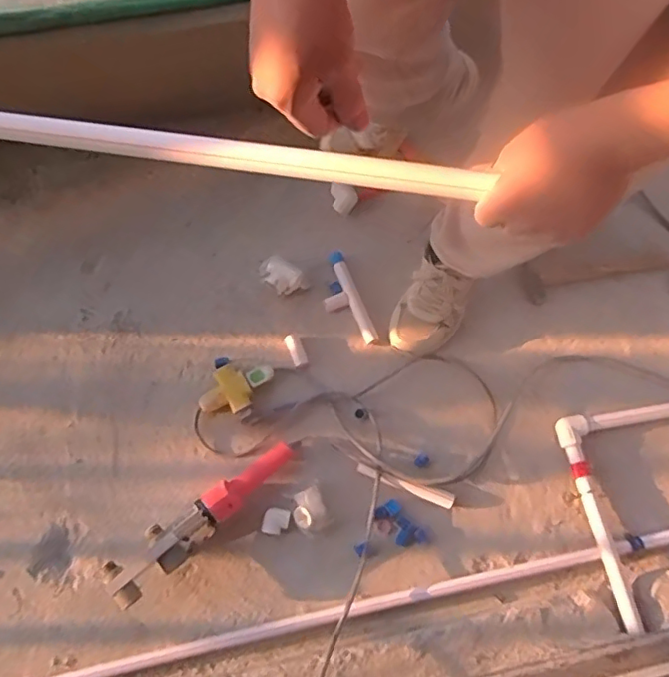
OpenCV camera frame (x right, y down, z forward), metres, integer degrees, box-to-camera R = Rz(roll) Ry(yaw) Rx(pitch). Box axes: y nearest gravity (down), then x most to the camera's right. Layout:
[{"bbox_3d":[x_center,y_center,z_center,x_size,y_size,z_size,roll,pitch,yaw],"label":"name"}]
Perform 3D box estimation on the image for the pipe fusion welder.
[{"bbox_3d":[-0.204,0.282,0.916,0.334,0.092,0.070,-39,78,-12],"label":"pipe fusion welder"}]

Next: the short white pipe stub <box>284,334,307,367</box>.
[{"bbox_3d":[-0.072,0.021,1.032,0.021,0.025,0.063,-23,75,-8],"label":"short white pipe stub"}]

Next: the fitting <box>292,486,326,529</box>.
[{"bbox_3d":[-0.046,0.278,0.939,0.052,0.035,0.054,-22,75,-8],"label":"fitting"}]

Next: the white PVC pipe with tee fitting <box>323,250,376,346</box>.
[{"bbox_3d":[0.015,-0.069,1.058,0.063,0.035,0.187,-19,74,-7],"label":"white PVC pipe with tee fitting"}]

